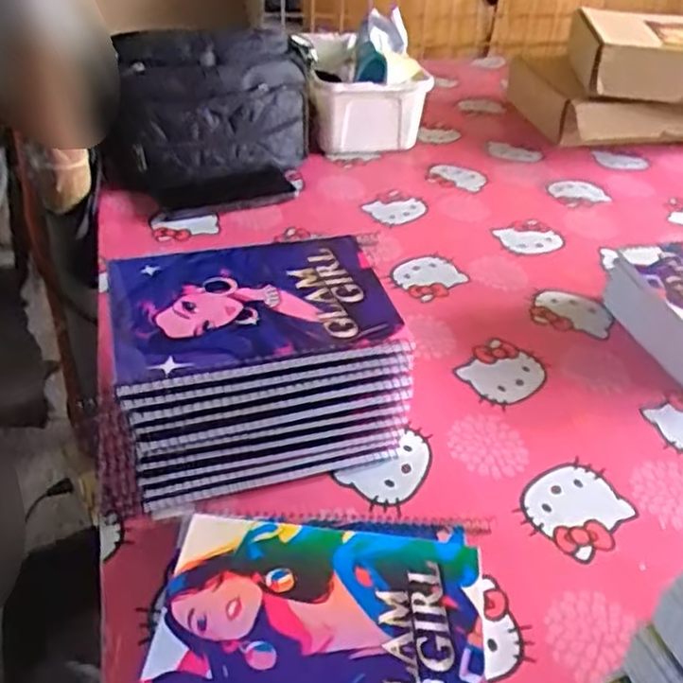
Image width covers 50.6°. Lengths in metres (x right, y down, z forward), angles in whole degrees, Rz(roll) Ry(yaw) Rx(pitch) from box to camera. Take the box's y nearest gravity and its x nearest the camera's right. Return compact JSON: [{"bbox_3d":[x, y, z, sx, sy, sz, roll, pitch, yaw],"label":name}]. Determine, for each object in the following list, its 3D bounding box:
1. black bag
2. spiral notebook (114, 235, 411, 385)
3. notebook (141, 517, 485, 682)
[{"bbox_3d":[-0.155,-0.272,0.874,0.254,0.172,0.191,-11,40,-17],"label":"black bag"},{"bbox_3d":[-0.065,-0.030,0.526,0.193,0.012,0.145,-8,40,-15],"label":"spiral notebook"},{"bbox_3d":[-0.013,0.177,0.450,0.196,0.017,0.157,5,38,2],"label":"notebook"}]

